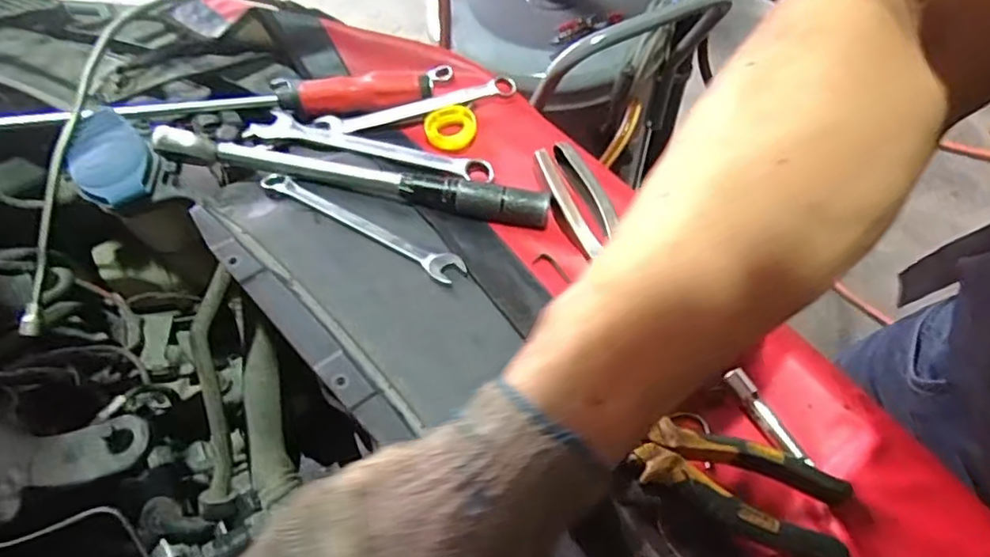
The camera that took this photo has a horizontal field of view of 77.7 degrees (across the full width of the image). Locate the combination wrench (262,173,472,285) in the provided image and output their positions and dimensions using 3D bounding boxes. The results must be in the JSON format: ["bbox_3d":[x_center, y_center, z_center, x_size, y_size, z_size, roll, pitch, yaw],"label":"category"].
[{"bbox_3d":[-0.096,-0.040,0.437,0.164,0.004,0.022,27,56,15],"label":"combination wrench"}]

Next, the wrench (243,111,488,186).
[{"bbox_3d":[-0.101,-0.108,0.496,0.205,0.011,0.029,12,59,11],"label":"wrench"}]

